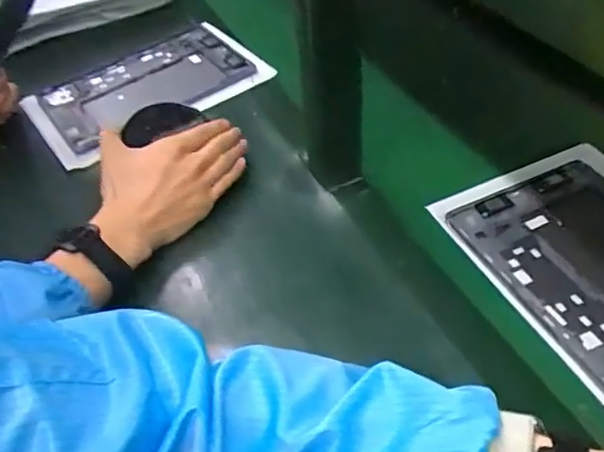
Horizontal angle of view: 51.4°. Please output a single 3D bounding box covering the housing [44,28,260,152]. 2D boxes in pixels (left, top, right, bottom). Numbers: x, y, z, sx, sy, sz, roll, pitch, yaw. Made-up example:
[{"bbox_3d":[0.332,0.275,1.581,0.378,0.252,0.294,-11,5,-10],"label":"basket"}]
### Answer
[{"bbox_3d":[-0.208,-0.188,0.832,0.250,0.018,0.170,-30,50,-18],"label":"housing"}]

